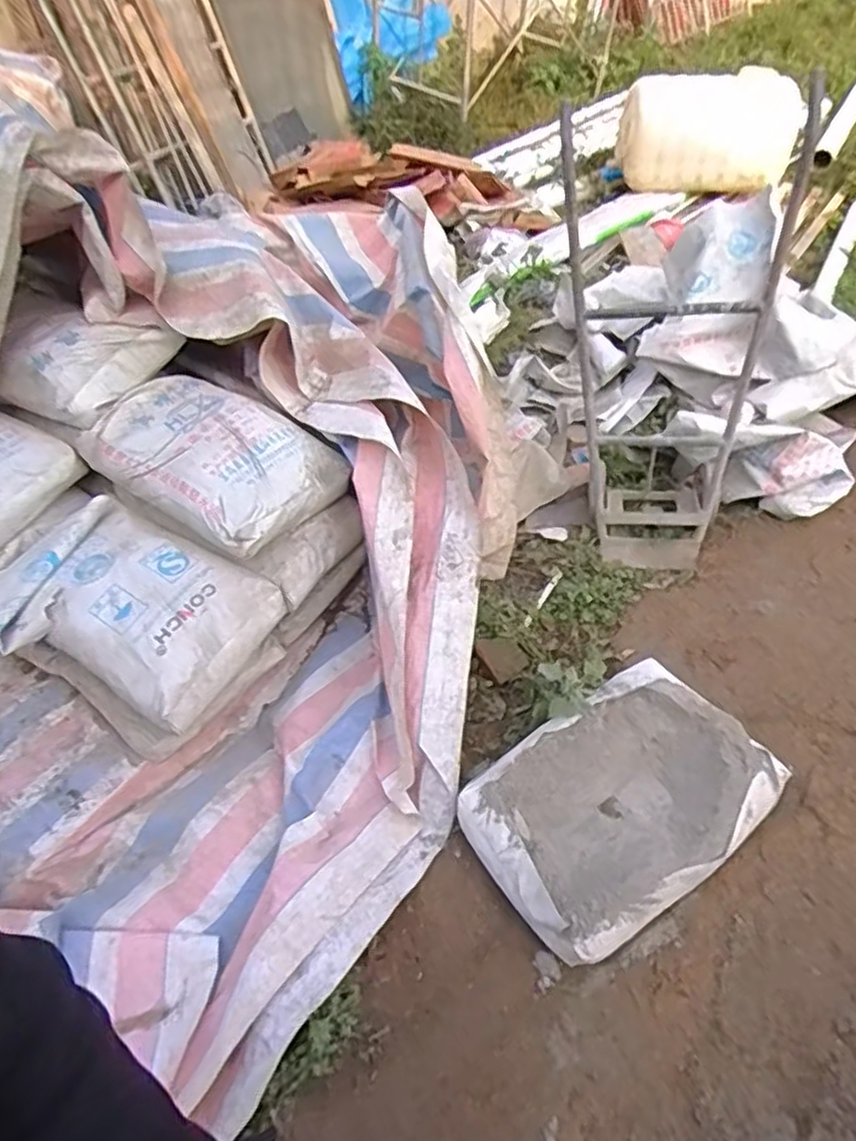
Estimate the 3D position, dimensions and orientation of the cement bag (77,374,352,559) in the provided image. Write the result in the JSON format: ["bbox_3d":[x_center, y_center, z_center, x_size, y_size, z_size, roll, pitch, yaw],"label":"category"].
[{"bbox_3d":[-0.521,-0.267,1.684,0.557,0.170,0.401,25,53,23],"label":"cement bag"}]

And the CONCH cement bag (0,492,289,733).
[{"bbox_3d":[-0.686,0.075,1.554,0.602,0.098,0.393,28,64,8],"label":"CONCH cement bag"}]

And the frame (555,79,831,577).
[{"bbox_3d":[0.557,-0.522,1.779,0.548,1.049,0.394,10,48,11],"label":"frame"}]

